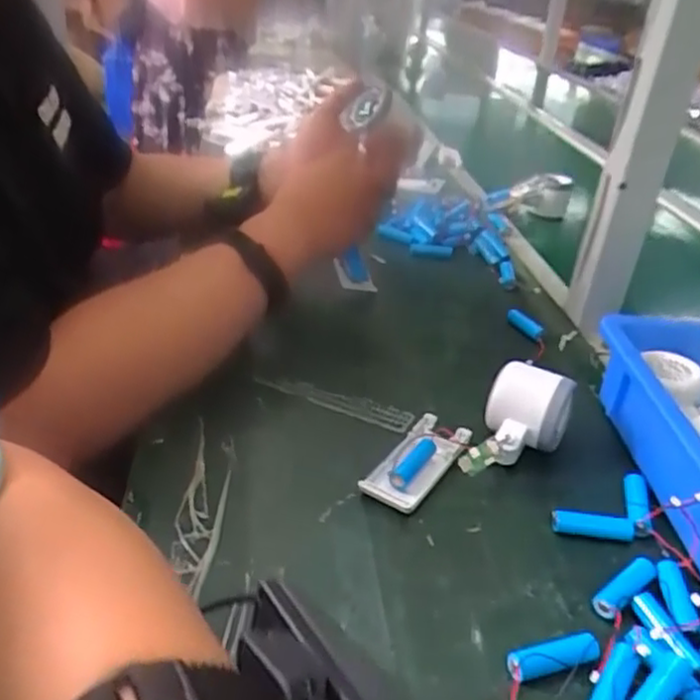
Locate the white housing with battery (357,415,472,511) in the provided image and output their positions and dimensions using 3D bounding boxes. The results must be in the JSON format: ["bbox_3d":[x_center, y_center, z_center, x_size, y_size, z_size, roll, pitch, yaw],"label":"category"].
[{"bbox_3d":[0.049,0.080,0.509,0.045,0.021,0.092,22,34,25],"label":"white housing with battery"}]

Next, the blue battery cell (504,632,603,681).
[{"bbox_3d":[0.109,0.166,0.380,0.053,0.017,0.014,-4,32,-16],"label":"blue battery cell"}]

